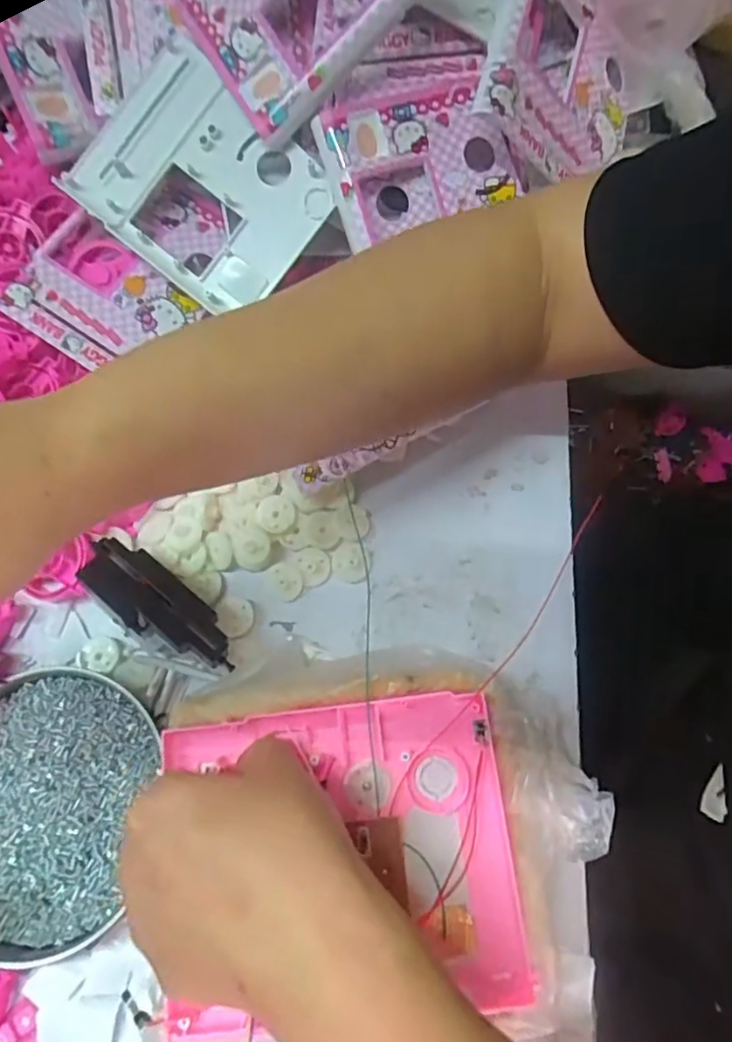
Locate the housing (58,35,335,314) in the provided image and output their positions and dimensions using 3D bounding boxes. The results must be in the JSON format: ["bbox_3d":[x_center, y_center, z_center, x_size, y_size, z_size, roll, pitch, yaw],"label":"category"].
[{"bbox_3d":[-0.103,-0.209,0.375,0.143,0.015,0.109,40,93,-1],"label":"housing"}]

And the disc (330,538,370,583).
[{"bbox_3d":[-0.010,0.024,0.362,0.022,0.006,0.024,0,72,2],"label":"disc"}]

